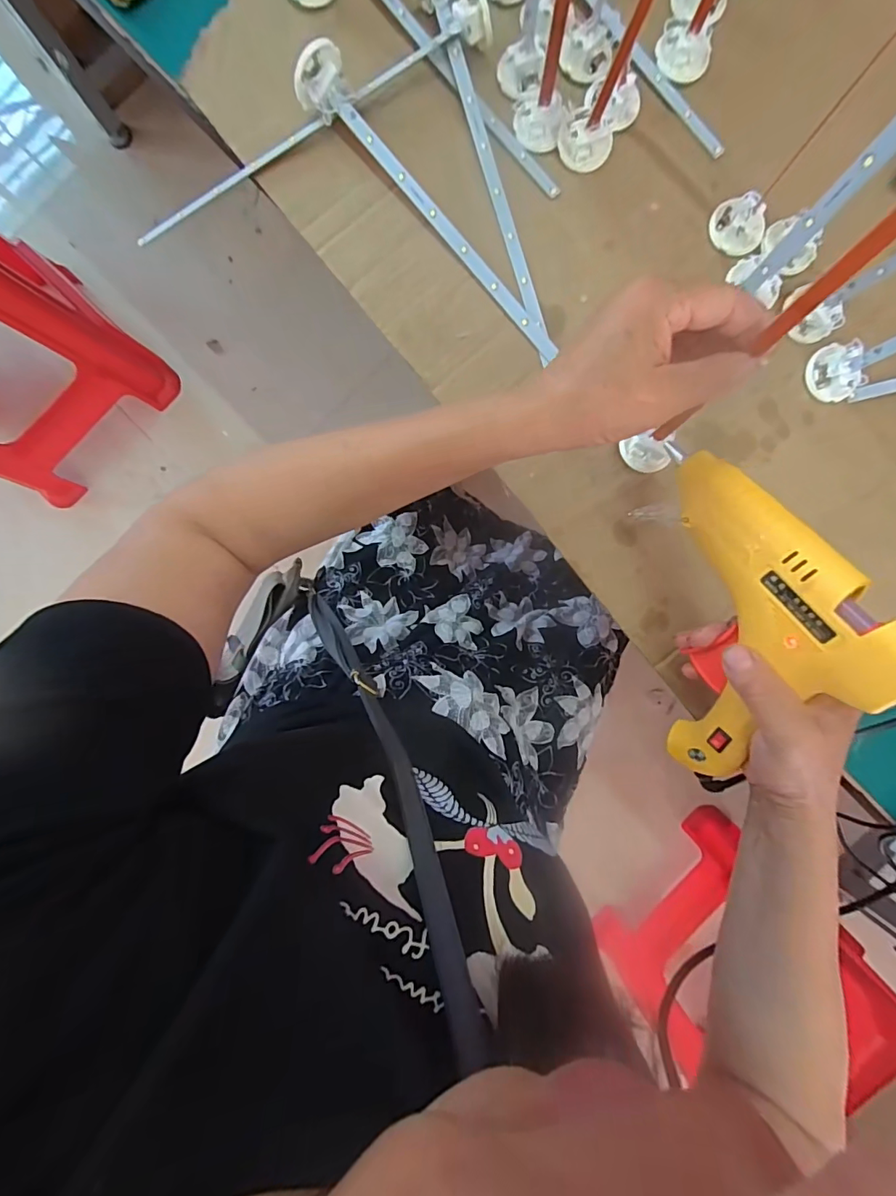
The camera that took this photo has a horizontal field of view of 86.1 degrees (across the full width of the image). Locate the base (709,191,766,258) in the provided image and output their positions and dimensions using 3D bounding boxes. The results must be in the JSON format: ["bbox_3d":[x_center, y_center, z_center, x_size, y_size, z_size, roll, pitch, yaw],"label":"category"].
[{"bbox_3d":[0.207,-0.266,0.340,0.030,0.014,0.037,-34,92,-1],"label":"base"}]

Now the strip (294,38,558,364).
[{"bbox_3d":[-0.014,-0.269,0.339,0.033,0.031,0.256,-38,92,-1],"label":"strip"}]

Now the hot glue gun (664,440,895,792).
[{"bbox_3d":[0.184,0.021,0.301,0.049,0.151,0.218,-8,60,-24],"label":"hot glue gun"}]

